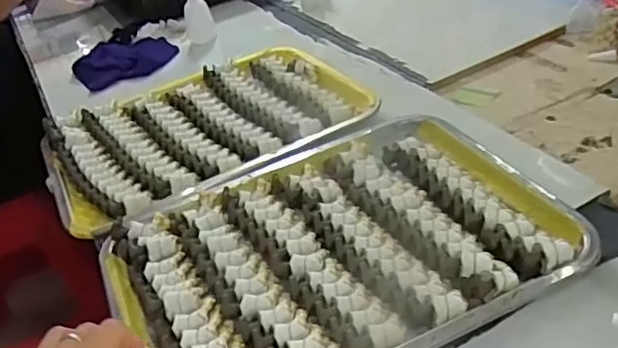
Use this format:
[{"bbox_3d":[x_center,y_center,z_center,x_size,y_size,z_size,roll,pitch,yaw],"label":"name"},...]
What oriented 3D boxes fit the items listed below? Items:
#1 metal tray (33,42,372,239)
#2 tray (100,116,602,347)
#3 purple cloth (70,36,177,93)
[{"bbox_3d":[-0.118,-0.057,0.691,0.340,0.026,0.258,-25,36,-19],"label":"metal tray"},{"bbox_3d":[0.020,0.053,0.497,0.346,0.030,0.266,-21,35,-13],"label":"tray"},{"bbox_3d":[-0.285,-0.181,0.942,0.153,0.030,0.112,-25,36,-18],"label":"purple cloth"}]

